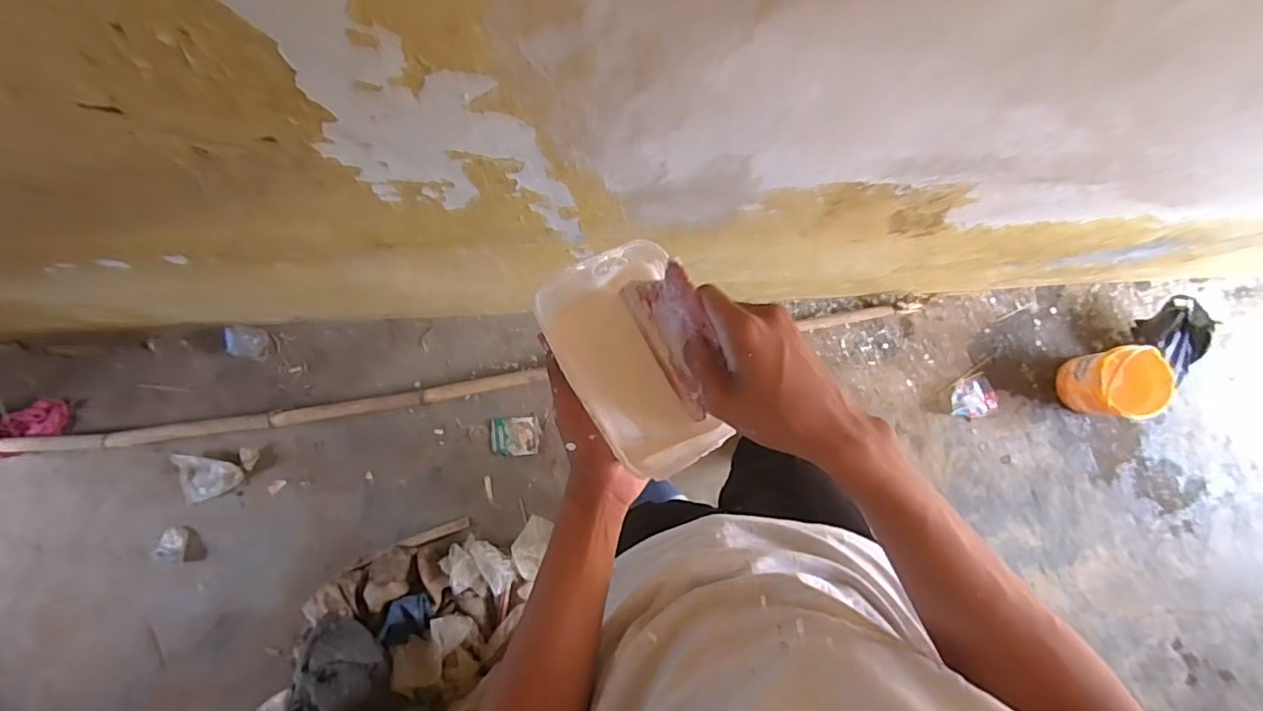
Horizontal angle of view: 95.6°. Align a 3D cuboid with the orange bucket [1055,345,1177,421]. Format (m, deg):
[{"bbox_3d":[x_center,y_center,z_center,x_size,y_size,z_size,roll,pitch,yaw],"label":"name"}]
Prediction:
[{"bbox_3d":[1.124,0.065,1.329,0.146,0.199,0.155,0,86,0],"label":"orange bucket"}]

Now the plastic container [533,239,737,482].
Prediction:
[{"bbox_3d":[0.003,0.005,0.443,0.101,0.067,0.169,-24,87,0],"label":"plastic container"}]

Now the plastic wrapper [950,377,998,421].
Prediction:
[{"bbox_3d":[0.851,0.107,1.415,0.115,0.019,0.098,0,86,0],"label":"plastic wrapper"}]

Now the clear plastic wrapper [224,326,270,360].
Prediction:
[{"bbox_3d":[-1.008,-0.034,1.498,0.100,0.044,0.082,10,86,1],"label":"clear plastic wrapper"}]

